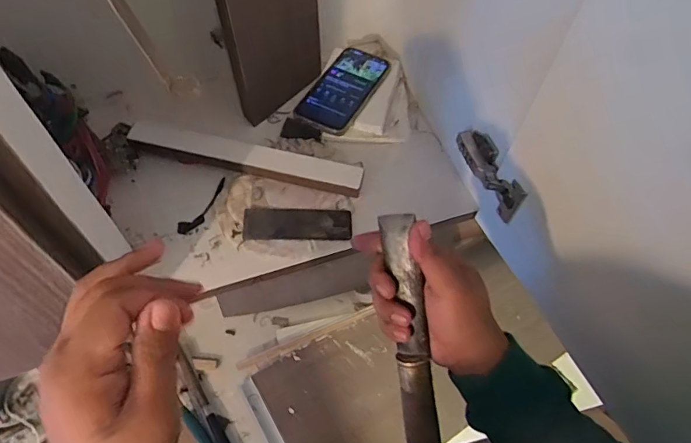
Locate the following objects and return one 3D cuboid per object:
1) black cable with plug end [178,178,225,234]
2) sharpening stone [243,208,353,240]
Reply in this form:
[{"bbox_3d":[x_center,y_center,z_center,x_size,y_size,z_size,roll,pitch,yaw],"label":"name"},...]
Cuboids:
[{"bbox_3d":[-0.178,-0.018,0.597,0.023,0.008,0.089,32,62,16],"label":"black cable with plug end"},{"bbox_3d":[-0.060,0.003,0.588,0.133,0.009,0.041,2,58,-2],"label":"sharpening stone"}]

